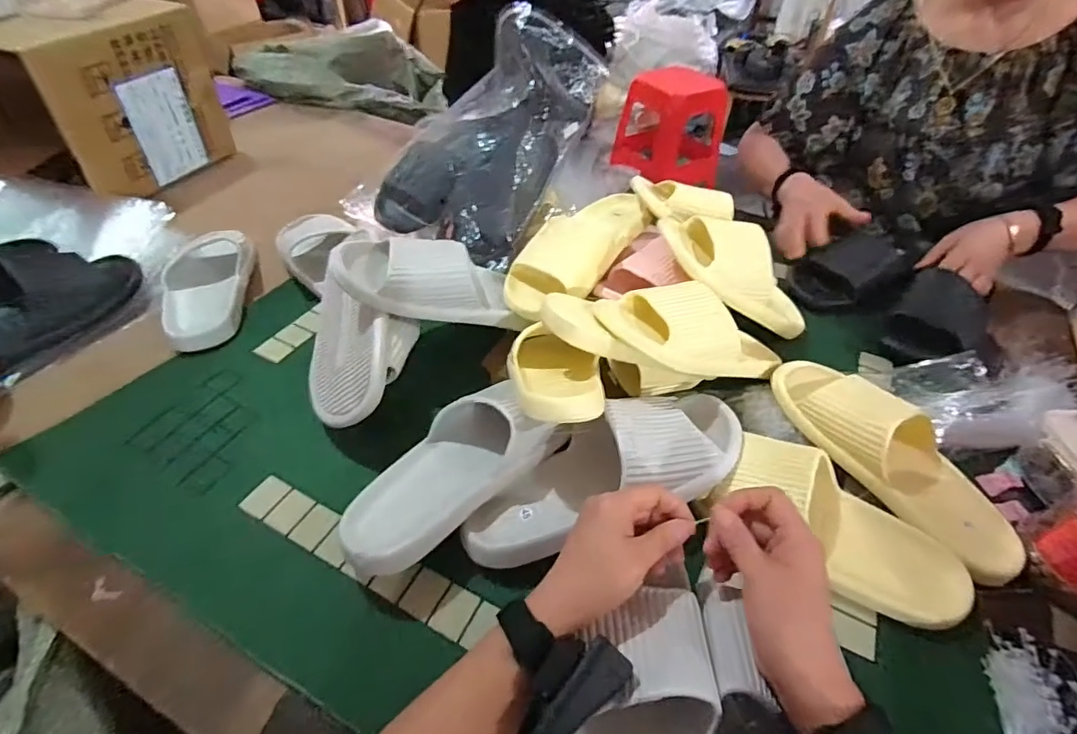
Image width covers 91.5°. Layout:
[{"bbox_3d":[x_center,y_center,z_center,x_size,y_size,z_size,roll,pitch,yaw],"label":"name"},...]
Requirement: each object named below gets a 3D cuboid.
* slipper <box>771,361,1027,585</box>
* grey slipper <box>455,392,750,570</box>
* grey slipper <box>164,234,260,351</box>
[{"bbox_3d":[0.355,0.084,0.519,0.099,0.065,0.264,-30,66,-28],"label":"slipper"},{"bbox_3d":[0.066,0.092,0.487,0.284,0.072,0.099,-16,48,-18],"label":"grey slipper"},{"bbox_3d":[-0.441,-0.111,0.696,0.105,0.055,0.232,-7,46,-9],"label":"grey slipper"}]

